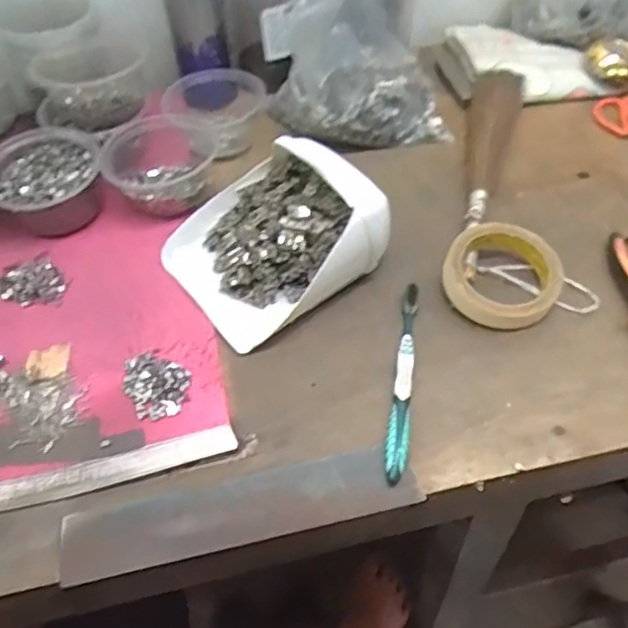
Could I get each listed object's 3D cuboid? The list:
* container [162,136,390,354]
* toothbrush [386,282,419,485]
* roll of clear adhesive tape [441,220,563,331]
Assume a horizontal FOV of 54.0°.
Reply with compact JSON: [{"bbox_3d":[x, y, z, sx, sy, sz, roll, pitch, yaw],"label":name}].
[{"bbox_3d":[-0.041,-0.076,0.549,0.166,0.079,0.156,-33,55,-23],"label":"container"},{"bbox_3d":[0.071,0.045,0.487,0.016,0.019,0.183,5,50,8],"label":"toothbrush"},{"bbox_3d":[0.164,-0.034,0.541,0.101,0.030,0.099,19,53,19],"label":"roll of clear adhesive tape"}]

